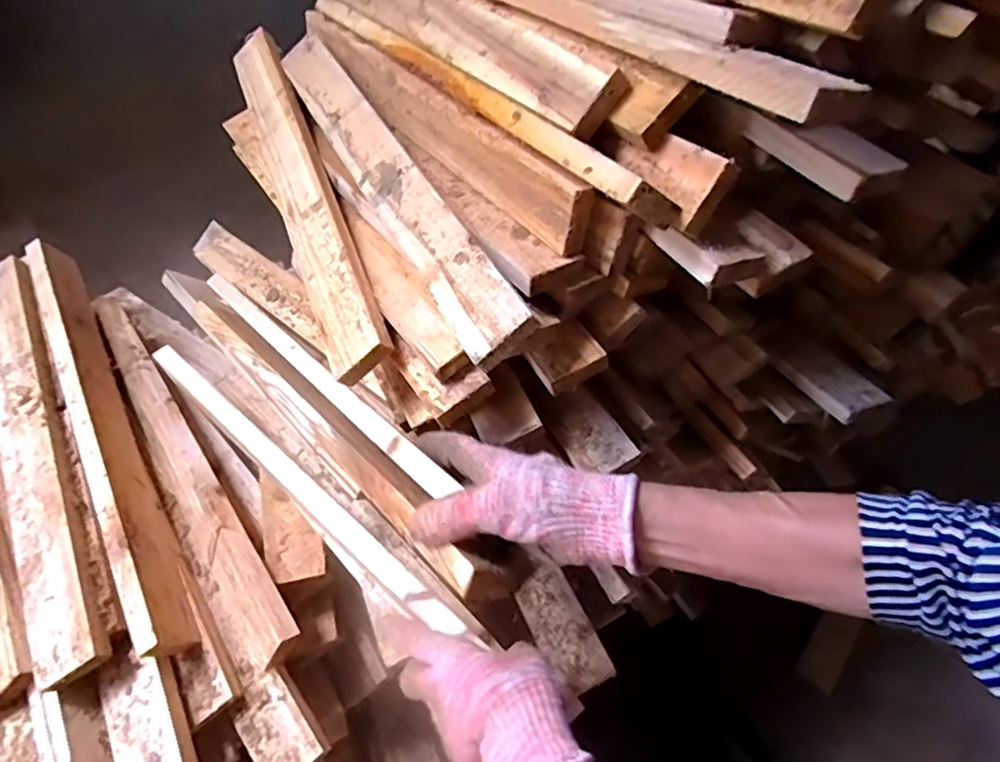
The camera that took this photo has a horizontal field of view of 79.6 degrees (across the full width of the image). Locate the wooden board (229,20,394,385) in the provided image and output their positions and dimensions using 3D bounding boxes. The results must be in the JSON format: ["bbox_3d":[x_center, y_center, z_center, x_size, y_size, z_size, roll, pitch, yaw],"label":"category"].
[{"bbox_3d":[-0.202,-0.206,0.599,0.053,0.016,0.495,-34,59,14],"label":"wooden board"}]

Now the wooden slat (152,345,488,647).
[{"bbox_3d":[-0.198,0.080,0.541,0.435,0.024,0.030,34,61,27],"label":"wooden slat"}]

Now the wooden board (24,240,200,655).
[{"bbox_3d":[-0.403,0.039,0.614,0.015,0.067,0.501,-36,64,1],"label":"wooden board"}]

